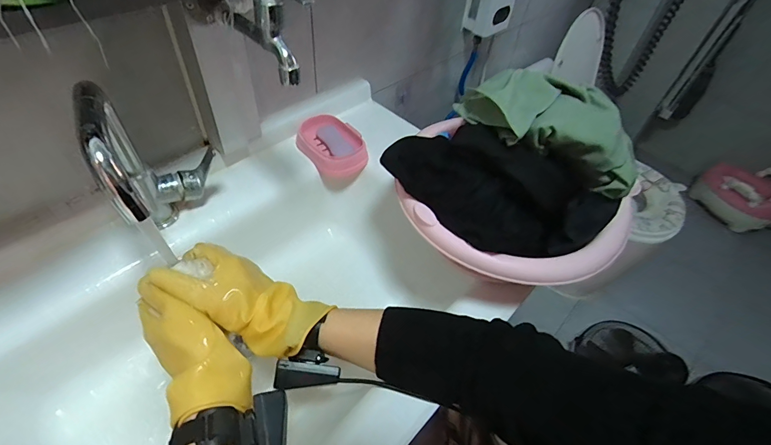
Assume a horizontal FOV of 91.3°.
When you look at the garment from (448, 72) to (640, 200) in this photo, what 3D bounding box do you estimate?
[{"bbox_3d":[0.200,-0.109,0.445,0.221,0.083,0.113,25,50,-1],"label":"garment"}]

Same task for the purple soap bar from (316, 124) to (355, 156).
[{"bbox_3d":[-0.089,-0.142,0.664,0.035,0.013,0.083,-41,63,-4],"label":"purple soap bar"}]

